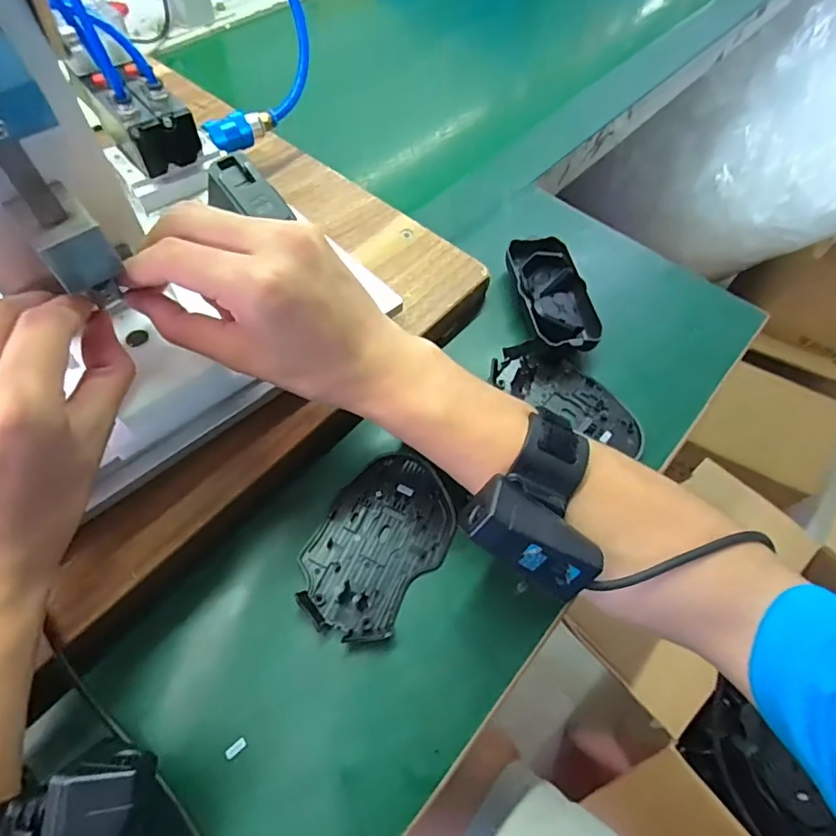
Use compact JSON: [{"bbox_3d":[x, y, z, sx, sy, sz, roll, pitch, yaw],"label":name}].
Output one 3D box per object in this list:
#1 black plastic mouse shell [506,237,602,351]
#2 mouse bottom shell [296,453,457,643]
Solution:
[{"bbox_3d":[0.105,-0.093,0.403,0.055,0.029,0.107,-8,61,-8],"label":"black plastic mouse shell"},{"bbox_3d":[-0.022,0.075,0.312,0.073,0.010,0.112,25,62,10],"label":"mouse bottom shell"}]

